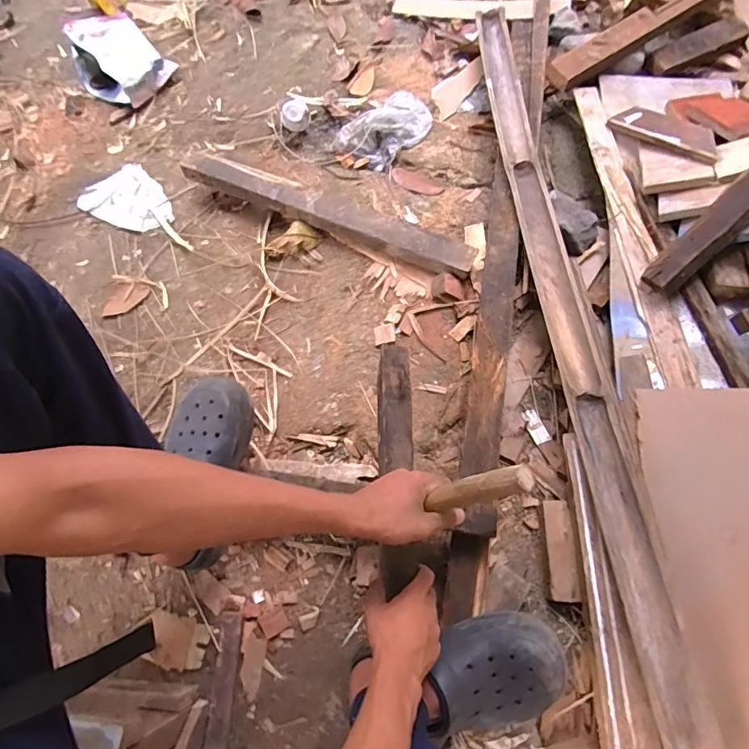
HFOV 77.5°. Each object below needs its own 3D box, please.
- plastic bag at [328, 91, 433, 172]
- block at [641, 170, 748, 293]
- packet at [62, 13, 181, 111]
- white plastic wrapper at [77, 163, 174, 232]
[{"bbox_3d":[0.031,-0.593,1.094,0.264,0.048,0.155,-39,72,-14],"label":"plastic bag"},{"bbox_3d":[0.582,-0.263,0.762,0.308,0.048,0.066,-47,72,18],"label":"block"},{"bbox_3d":[-0.623,-0.774,1.149,0.229,0.102,0.204,36,72,14],"label":"packet"},{"bbox_3d":[-0.540,-0.375,1.025,0.154,0.028,0.184,-43,73,-15],"label":"white plastic wrapper"}]

